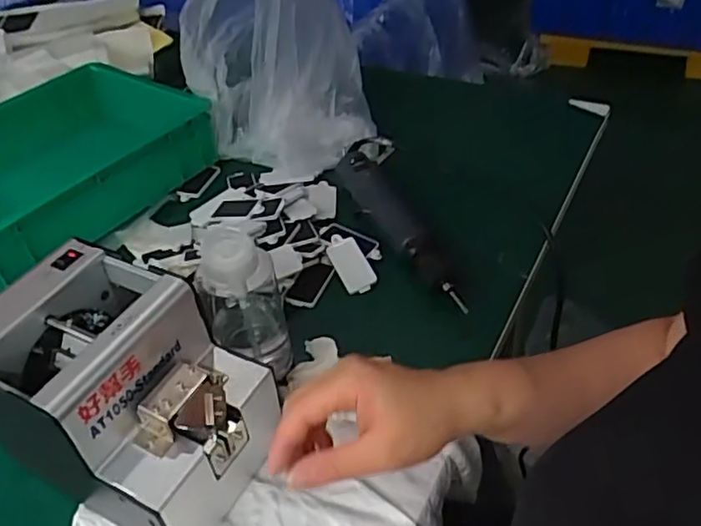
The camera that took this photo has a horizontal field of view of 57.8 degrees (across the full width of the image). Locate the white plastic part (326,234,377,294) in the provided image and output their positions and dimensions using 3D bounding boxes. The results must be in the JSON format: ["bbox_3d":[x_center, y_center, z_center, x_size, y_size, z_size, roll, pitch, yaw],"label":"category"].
[{"bbox_3d":[0.001,0.000,0.651,0.032,0.010,0.070,-20,60,-16],"label":"white plastic part"}]

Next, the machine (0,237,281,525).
[{"bbox_3d":[-0.157,0.097,0.460,0.186,0.144,0.125,18,46,23],"label":"machine"}]

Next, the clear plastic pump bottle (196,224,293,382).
[{"bbox_3d":[-0.088,0.032,0.526,0.061,0.132,0.061,-14,42,-10],"label":"clear plastic pump bottle"}]

